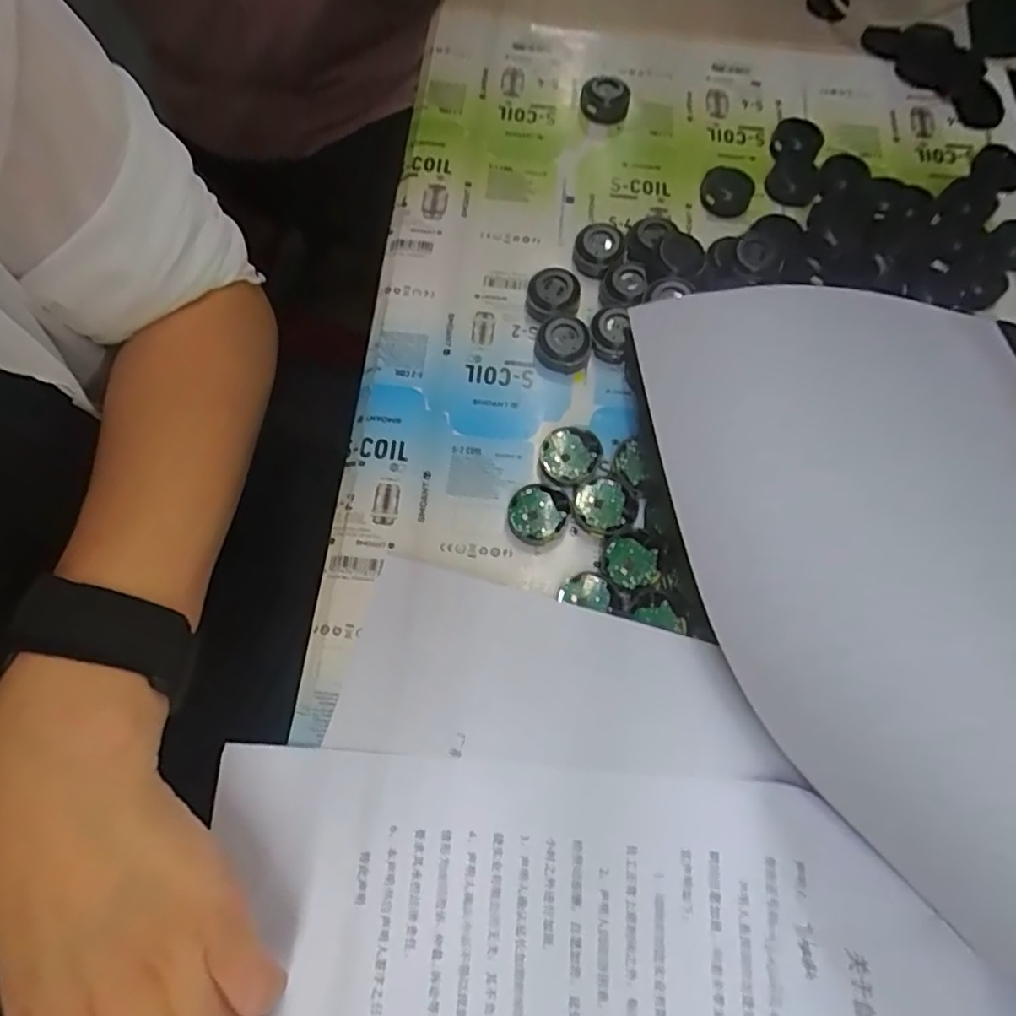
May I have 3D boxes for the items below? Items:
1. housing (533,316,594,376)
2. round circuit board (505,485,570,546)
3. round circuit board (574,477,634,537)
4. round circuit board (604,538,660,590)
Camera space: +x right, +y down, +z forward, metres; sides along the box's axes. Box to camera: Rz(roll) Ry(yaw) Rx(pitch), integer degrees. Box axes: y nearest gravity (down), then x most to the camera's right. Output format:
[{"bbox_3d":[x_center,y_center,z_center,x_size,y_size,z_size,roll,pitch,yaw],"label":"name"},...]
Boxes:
[{"bbox_3d":[0.031,-0.089,0.337,0.029,0.010,0.029,21,71,5],"label":"housing"},{"bbox_3d":[0.014,0.004,0.306,0.028,0.009,0.028,1,71,-2],"label":"round circuit board"},{"bbox_3d":[0.047,-0.002,0.304,0.028,0.004,0.028,1,71,-2],"label":"round circuit board"},{"bbox_3d":[0.059,0.026,0.296,0.025,0.004,0.021,27,72,7],"label":"round circuit board"}]

